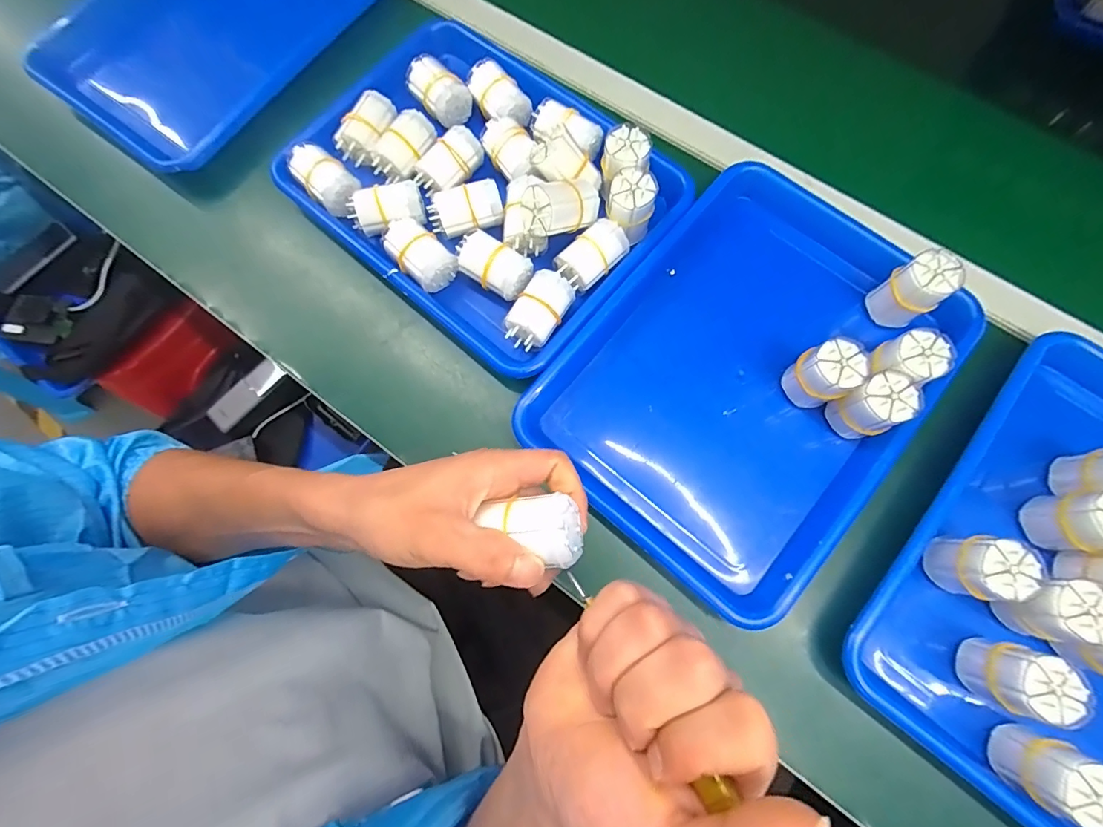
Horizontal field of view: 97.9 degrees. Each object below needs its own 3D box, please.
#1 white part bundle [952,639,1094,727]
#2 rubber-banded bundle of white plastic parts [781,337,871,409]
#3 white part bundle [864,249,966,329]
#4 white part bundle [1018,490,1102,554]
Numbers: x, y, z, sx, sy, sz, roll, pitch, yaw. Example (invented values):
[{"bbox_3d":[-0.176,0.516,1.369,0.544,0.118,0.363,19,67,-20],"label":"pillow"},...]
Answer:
[{"bbox_3d":[0.302,0.171,0.308,0.034,0.053,0.038,20,76,6],"label":"white part bundle"},{"bbox_3d":[0.207,-0.029,0.368,0.033,0.058,0.040,-32,77,-7],"label":"rubber-banded bundle of white plastic parts"},{"bbox_3d":[0.288,-0.097,0.382,0.042,0.054,0.041,-23,76,-5],"label":"white part bundle"},{"bbox_3d":[0.368,0.075,0.333,0.031,0.057,0.039,-2,75,1],"label":"white part bundle"}]

